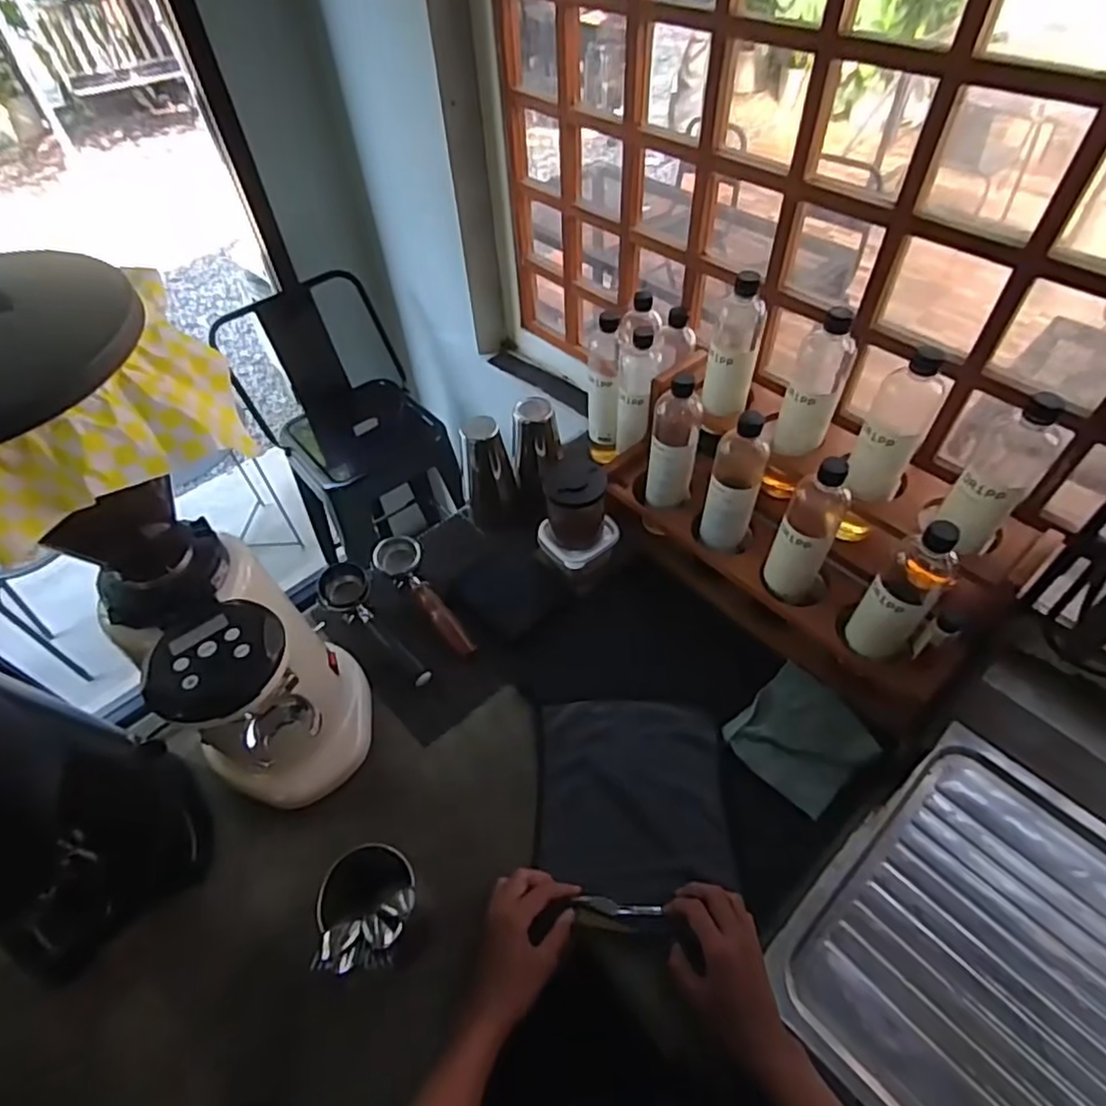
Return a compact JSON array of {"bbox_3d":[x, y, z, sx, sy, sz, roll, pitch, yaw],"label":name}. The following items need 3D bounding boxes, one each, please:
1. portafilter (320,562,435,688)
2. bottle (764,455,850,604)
[{"bbox_3d":[-0.251,0.106,0.894,0.070,0.048,0.223,-38,77,-25],"label":"portafilter"},{"bbox_3d":[0.318,-0.027,0.781,0.067,0.214,0.060,25,56,21],"label":"bottle"}]

